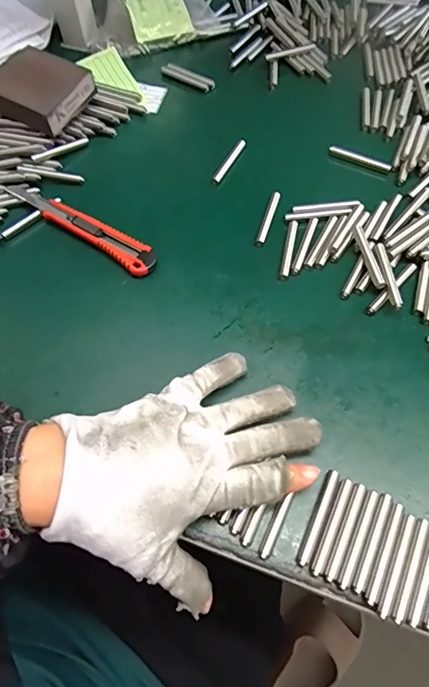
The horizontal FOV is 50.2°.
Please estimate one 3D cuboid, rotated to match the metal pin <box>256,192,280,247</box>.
[{"bbox_3d":[0.046,-0.107,0.386,0.007,0.004,0.058,16,64,9],"label":"metal pin"}]

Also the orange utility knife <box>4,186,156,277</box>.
[{"bbox_3d":[-0.112,-0.100,0.381,0.151,0.009,0.024,32,67,17],"label":"orange utility knife"}]

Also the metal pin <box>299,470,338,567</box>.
[{"bbox_3d":[0.063,0.103,0.274,0.006,0.004,0.057,22,65,12],"label":"metal pin"}]

